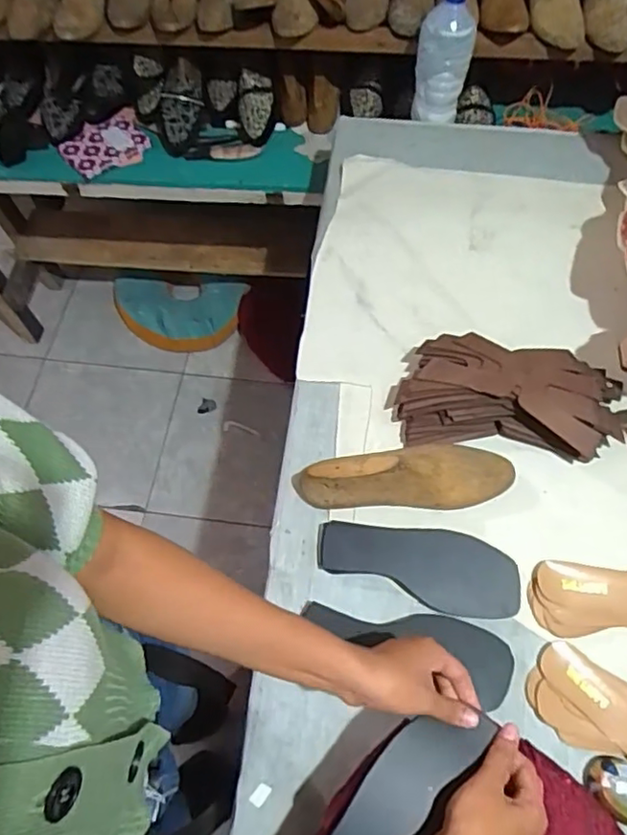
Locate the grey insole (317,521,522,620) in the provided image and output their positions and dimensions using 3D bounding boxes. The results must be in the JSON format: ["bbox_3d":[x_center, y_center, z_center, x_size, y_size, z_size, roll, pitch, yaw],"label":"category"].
[{"bbox_3d":[0.113,0.165,0.657,0.213,0.008,0.087,4,71,5],"label":"grey insole"}]

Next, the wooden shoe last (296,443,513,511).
[{"bbox_3d":[0.105,0.065,0.679,0.242,0.077,0.069,-7,63,-3],"label":"wooden shoe last"}]

